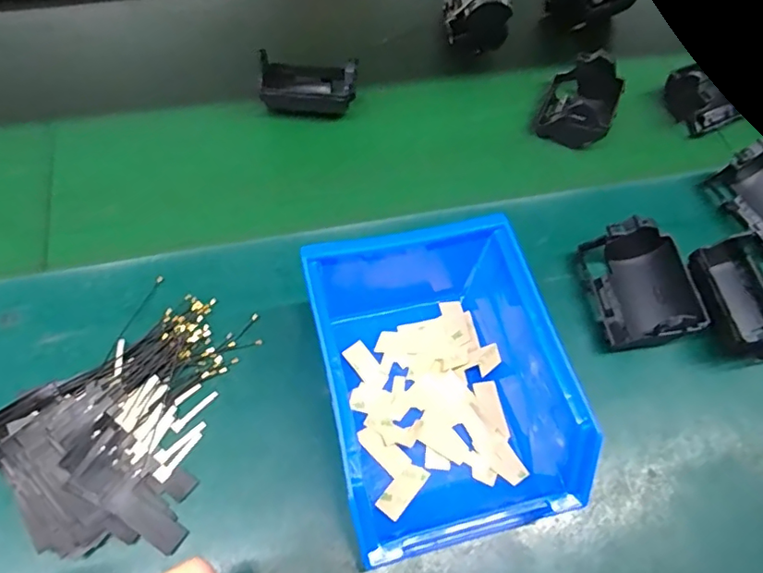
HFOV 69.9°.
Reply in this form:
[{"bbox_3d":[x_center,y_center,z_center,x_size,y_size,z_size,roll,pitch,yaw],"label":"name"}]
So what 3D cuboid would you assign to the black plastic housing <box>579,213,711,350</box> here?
[{"bbox_3d":[0.159,-0.002,0.330,0.058,0.039,0.074,-5,60,-7],"label":"black plastic housing"}]

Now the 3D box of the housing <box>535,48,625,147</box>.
[{"bbox_3d":[0.155,-0.144,0.420,0.053,0.034,0.072,25,61,10],"label":"housing"}]

